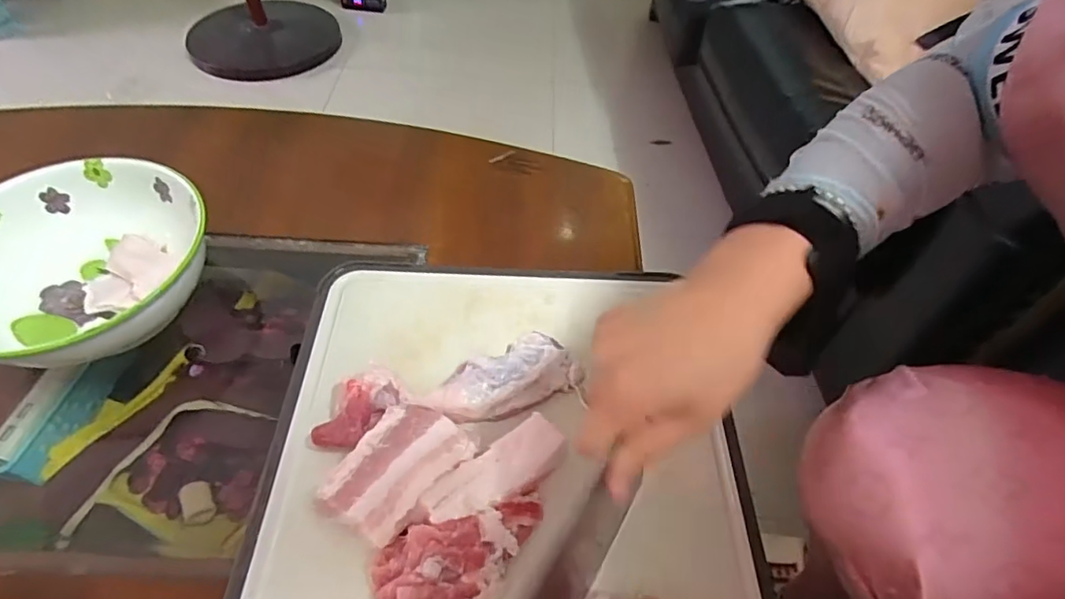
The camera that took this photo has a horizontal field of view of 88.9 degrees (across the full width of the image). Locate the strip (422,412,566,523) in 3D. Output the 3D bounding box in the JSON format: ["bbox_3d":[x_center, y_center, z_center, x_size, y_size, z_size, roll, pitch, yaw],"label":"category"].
[{"bbox_3d":[-0.020,0.100,0.315,0.085,0.009,0.031,-31,60,-24],"label":"strip"}]

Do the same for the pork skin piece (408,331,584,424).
[{"bbox_3d":[-0.021,0.051,0.369,0.108,0.021,0.053,-8,54,-10],"label":"pork skin piece"}]

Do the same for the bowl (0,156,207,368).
[{"bbox_3d":[-0.329,-0.020,0.399,0.166,0.063,0.174,2,53,-2],"label":"bowl"}]

